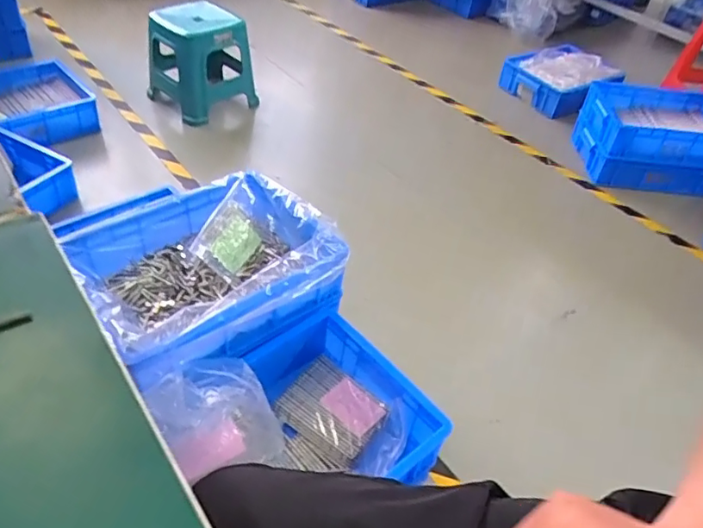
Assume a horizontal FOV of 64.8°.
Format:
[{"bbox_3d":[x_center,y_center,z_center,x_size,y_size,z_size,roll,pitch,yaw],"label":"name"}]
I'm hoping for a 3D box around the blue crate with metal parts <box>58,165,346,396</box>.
[{"bbox_3d":[-0.249,0.018,0.950,0.405,0.147,0.297,-26,52,-31],"label":"blue crate with metal parts"}]

